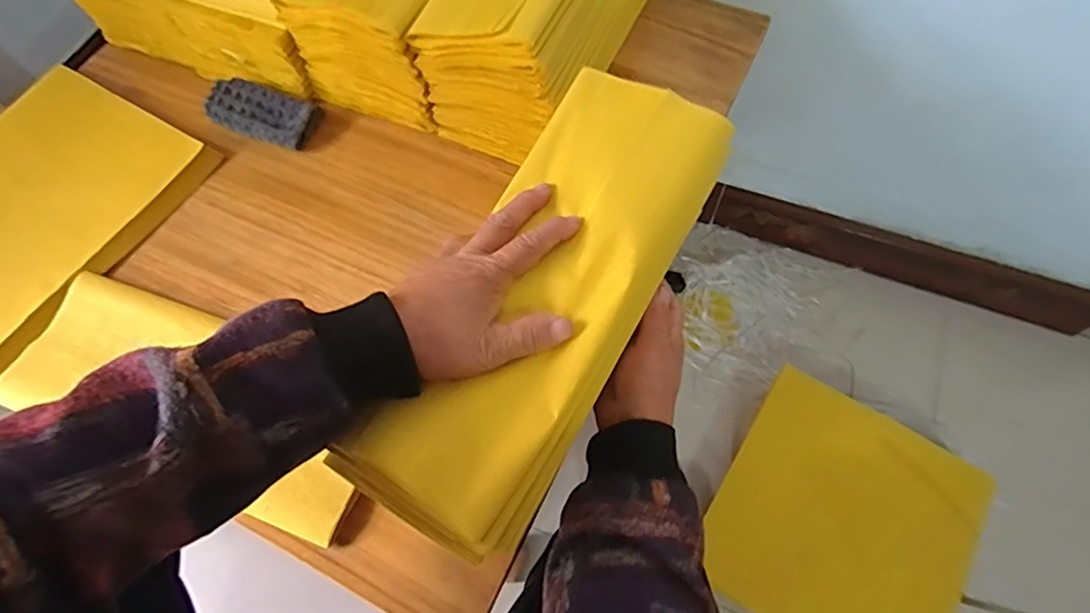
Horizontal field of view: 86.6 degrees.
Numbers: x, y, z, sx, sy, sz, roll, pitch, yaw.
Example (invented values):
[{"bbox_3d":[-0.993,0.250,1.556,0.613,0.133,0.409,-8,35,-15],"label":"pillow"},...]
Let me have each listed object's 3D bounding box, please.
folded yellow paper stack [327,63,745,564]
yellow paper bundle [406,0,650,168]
[{"bbox_3d":[0.002,-0.014,0.376,0.131,0.049,0.322,24,69,13],"label":"folded yellow paper stack"},{"bbox_3d":[0.007,-0.311,0.557,0.141,0.135,0.316,20,68,12],"label":"yellow paper bundle"}]

